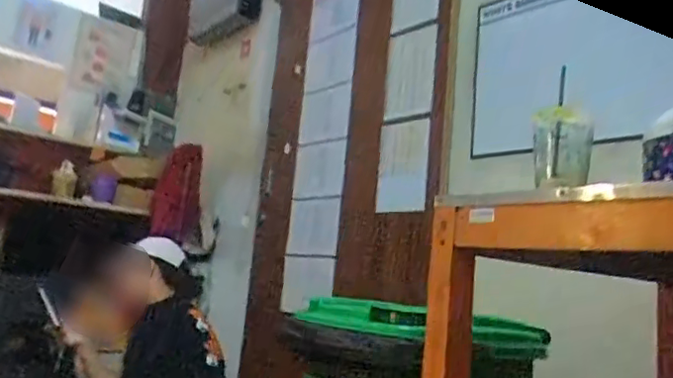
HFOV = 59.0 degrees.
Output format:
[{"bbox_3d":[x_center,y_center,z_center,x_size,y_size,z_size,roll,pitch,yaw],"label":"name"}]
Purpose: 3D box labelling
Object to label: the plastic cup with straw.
[{"bbox_3d":[0.299,-0.070,0.783,0.066,0.132,0.085,2,-10,25],"label":"plastic cup with straw"}]

